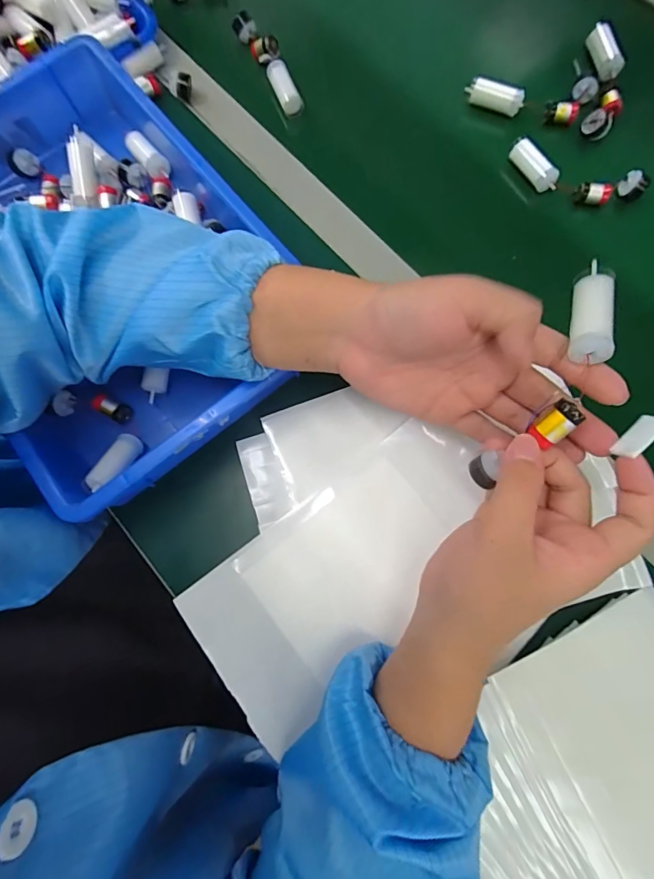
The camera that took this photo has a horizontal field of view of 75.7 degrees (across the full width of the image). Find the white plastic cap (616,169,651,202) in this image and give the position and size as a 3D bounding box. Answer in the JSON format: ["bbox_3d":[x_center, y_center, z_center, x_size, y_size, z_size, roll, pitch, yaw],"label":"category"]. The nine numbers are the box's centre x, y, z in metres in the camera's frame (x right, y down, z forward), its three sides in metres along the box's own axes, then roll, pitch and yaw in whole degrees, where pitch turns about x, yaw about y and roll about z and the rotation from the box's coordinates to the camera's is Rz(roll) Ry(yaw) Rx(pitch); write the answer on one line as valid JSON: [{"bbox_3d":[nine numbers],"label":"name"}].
[{"bbox_3d":[0.284,-0.236,0.391,0.015,0.022,0.023,-40,81,-6],"label":"white plastic cap"}]

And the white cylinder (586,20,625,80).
[{"bbox_3d":[0.284,-0.392,0.426,0.021,0.017,0.055,-8,79,0],"label":"white cylinder"}]

